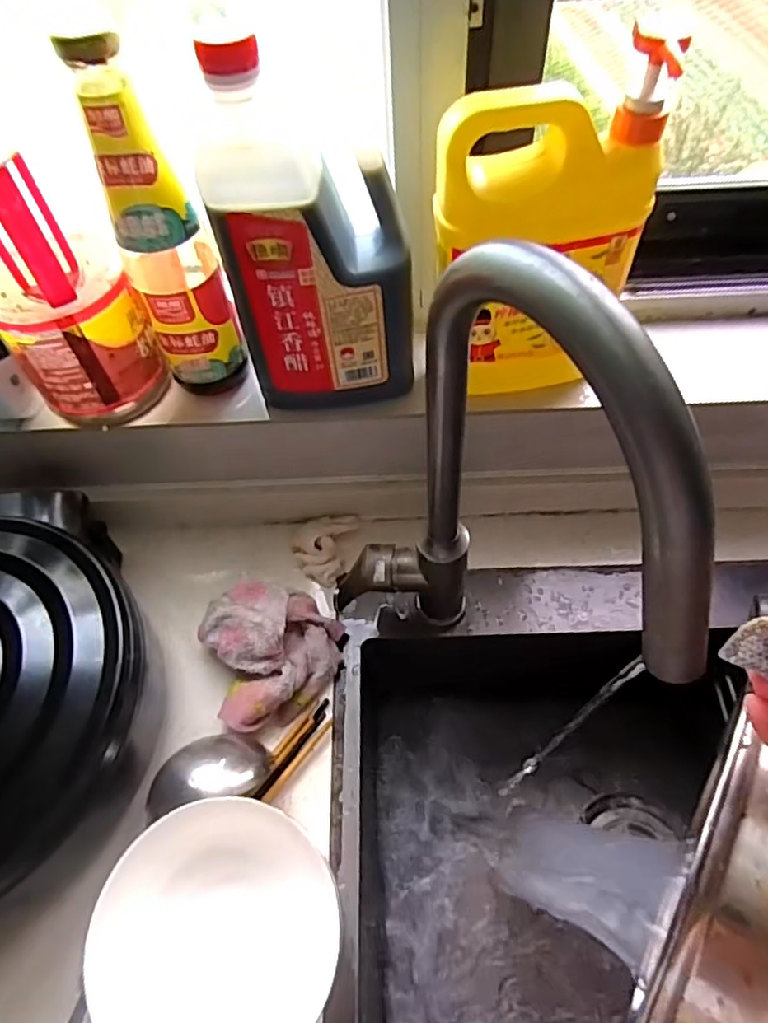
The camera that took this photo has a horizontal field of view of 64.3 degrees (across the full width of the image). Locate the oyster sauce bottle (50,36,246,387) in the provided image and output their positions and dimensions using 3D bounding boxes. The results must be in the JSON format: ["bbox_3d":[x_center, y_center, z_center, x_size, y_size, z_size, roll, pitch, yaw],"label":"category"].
[{"bbox_3d":[-0.162,-0.197,0.445,0.063,0.246,0.070,-25,59,-12],"label":"oyster sauce bottle"}]

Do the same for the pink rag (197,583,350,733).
[{"bbox_3d":[-0.094,0.115,0.525,0.110,0.060,0.113,-19,58,-8],"label":"pink rag"}]

